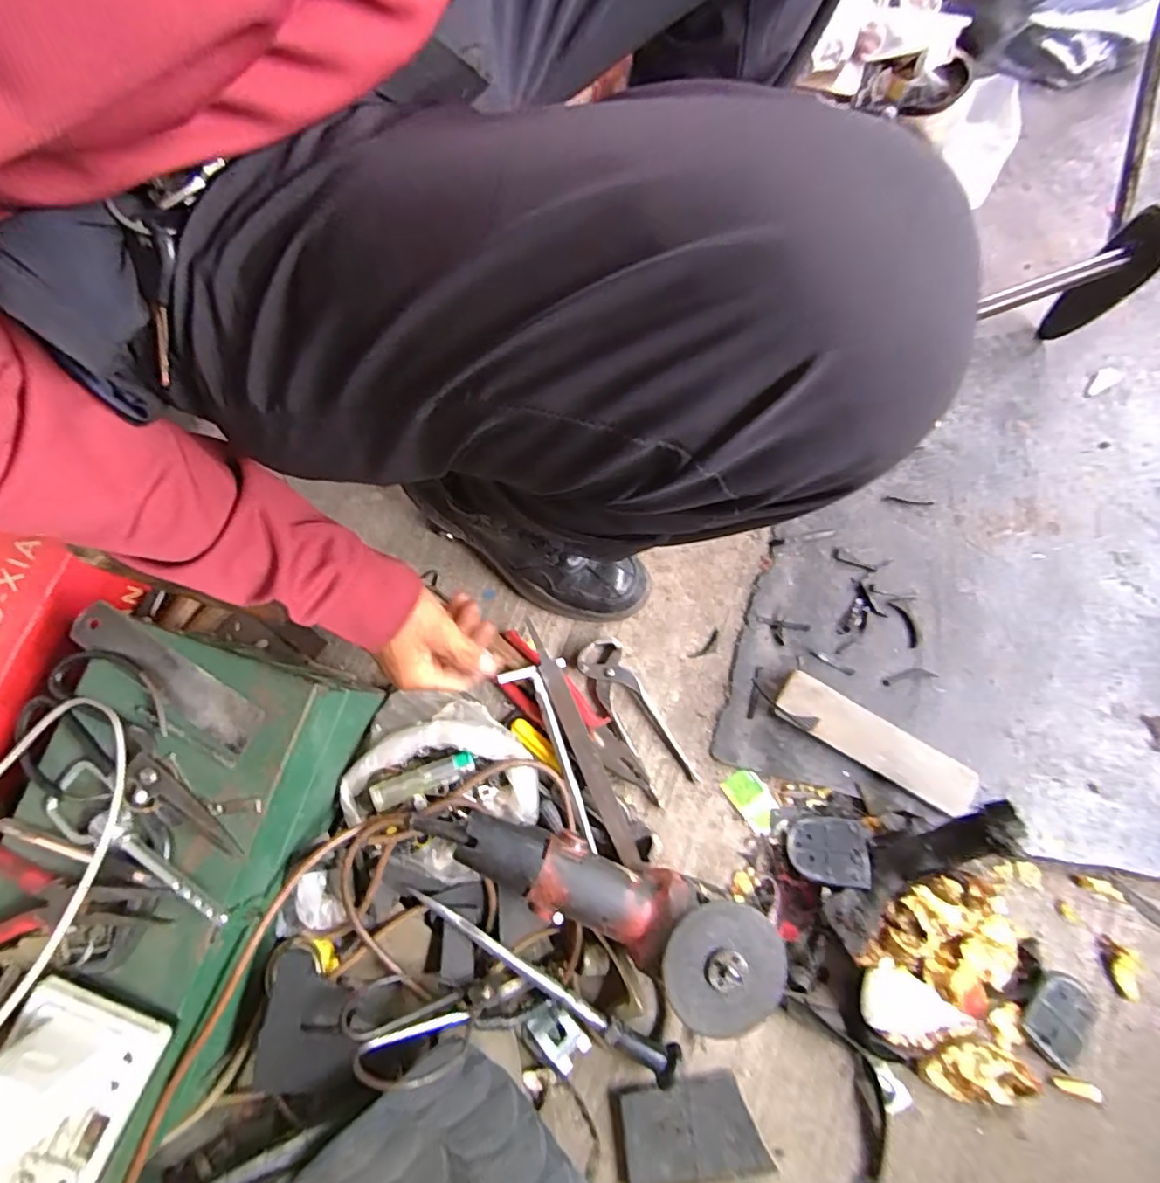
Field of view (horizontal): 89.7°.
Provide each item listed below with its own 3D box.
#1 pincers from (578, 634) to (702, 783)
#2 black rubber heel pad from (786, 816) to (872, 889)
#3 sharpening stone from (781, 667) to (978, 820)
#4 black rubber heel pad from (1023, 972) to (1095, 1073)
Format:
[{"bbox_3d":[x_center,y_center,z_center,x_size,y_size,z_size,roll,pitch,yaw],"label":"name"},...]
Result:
[{"bbox_3d":[0.049,0.113,0.542,0.045,0.018,0.153,-29,76,-5],"label":"pincers"},{"bbox_3d":[0.215,0.225,0.506,0.063,0.004,0.054,-5,55,17],"label":"black rubber heel pad"},{"bbox_3d":[0.265,0.135,0.526,0.180,0.024,0.041,30,79,9],"label":"sharpening stone"},{"bbox_3d":[0.397,0.352,0.481,0.050,0.004,0.064,35,79,10],"label":"black rubber heel pad"}]

